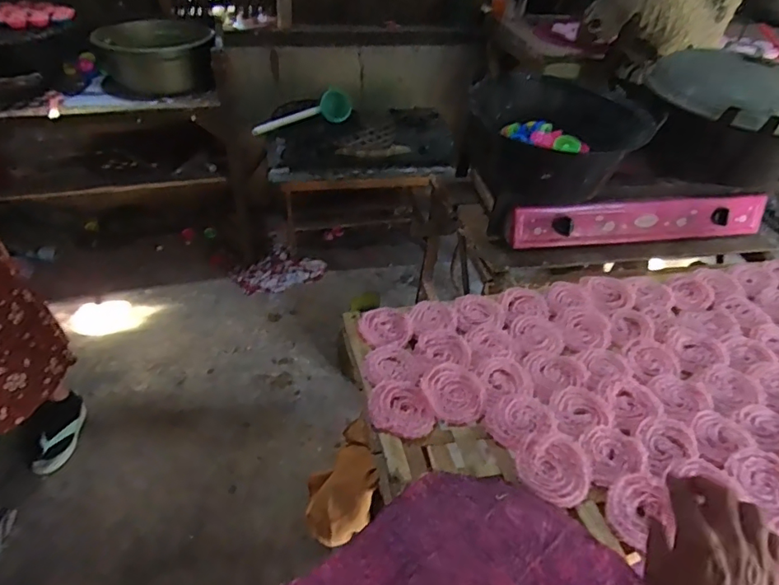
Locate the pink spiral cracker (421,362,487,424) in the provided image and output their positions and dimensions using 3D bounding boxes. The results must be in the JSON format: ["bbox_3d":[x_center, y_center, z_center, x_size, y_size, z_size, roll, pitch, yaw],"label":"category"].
[{"bbox_3d":[0.078,0.120,0.616,0.072,0.006,0.084,-14,44,-20],"label":"pink spiral cracker"}]

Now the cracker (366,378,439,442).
[{"bbox_3d":[0.016,0.134,0.590,0.077,0.018,0.075,2,41,-2],"label":"cracker"}]

